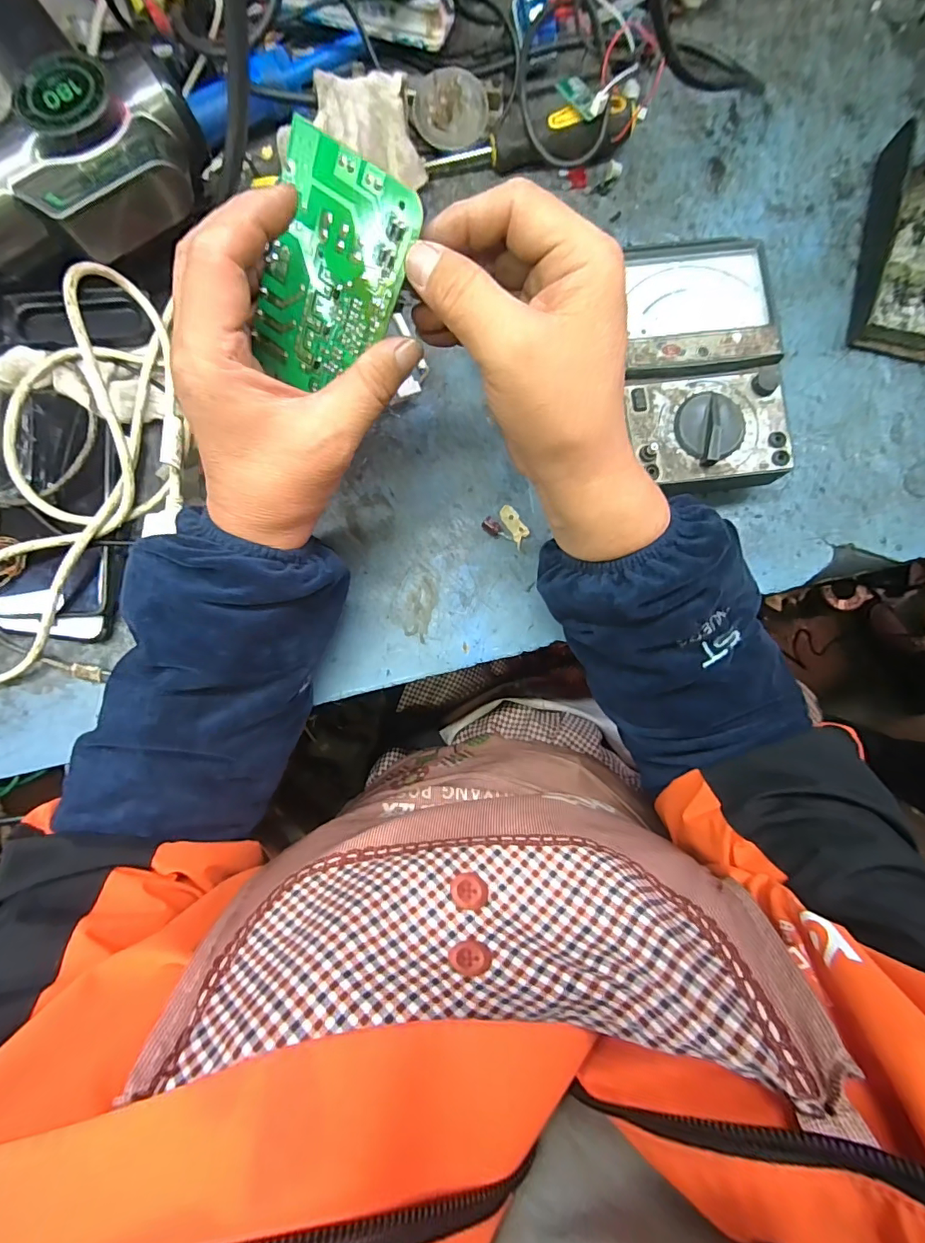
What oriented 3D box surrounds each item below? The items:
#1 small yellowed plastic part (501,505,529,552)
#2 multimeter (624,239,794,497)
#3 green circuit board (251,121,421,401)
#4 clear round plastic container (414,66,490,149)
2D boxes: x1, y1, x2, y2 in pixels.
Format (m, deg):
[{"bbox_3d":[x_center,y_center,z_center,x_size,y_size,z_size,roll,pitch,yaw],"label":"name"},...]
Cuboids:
[{"bbox_3d":[0.039,-0.071,0.360,0.013,0.008,0.034,-29,85,-3],"label":"small yellowed plastic part"},{"bbox_3d":[0.161,-0.176,0.345,0.113,0.044,0.173,-11,84,-1],"label":"multimeter"},{"bbox_3d":[-0.065,-0.163,0.237,0.072,0.004,0.100,38,126,7],"label":"green circuit board"},{"bbox_3d":[-0.008,-0.392,0.371,0.054,0.006,0.052,-1,100,-3],"label":"clear round plastic container"}]

